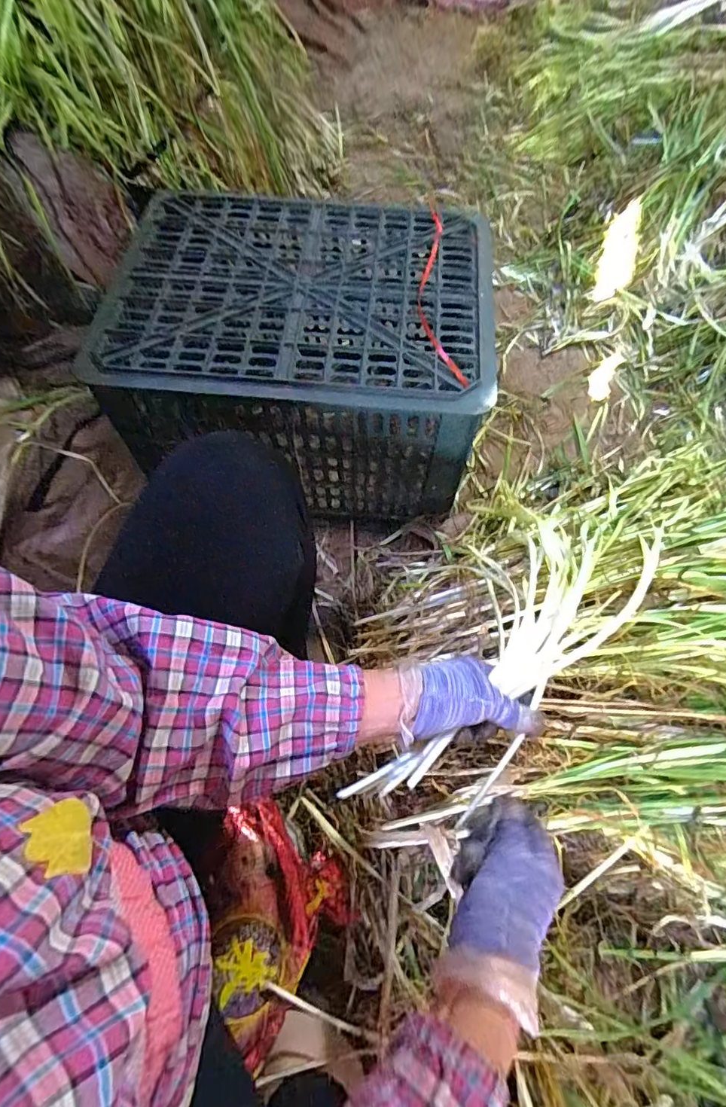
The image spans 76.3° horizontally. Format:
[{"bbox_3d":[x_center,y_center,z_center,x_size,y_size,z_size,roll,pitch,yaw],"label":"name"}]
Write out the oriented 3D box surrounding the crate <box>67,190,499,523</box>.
[{"bbox_3d":[-0.084,-0.288,0.706,0.489,0.254,0.356,5,66,2],"label":"crate"}]

